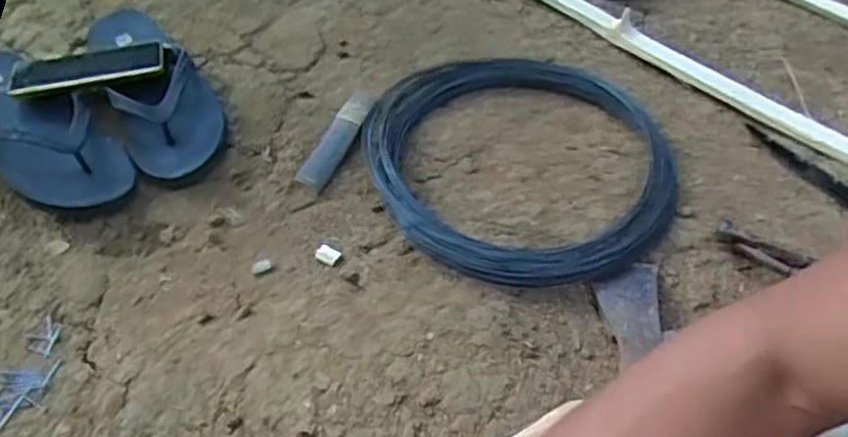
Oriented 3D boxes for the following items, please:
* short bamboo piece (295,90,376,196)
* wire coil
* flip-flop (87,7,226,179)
[{"bbox_3d":[-0.096,-0.093,0.795,0.030,0.024,0.141,20,55,15],"label":"short bamboo piece"},{"bbox_3d":[0.102,-0.070,0.757,0.331,0.031,0.329,0,52,0],"label":"wire coil"},{"bbox_3d":[-0.307,-0.156,0.805,0.107,0.059,0.268,-22,55,-18],"label":"flip-flop"}]

